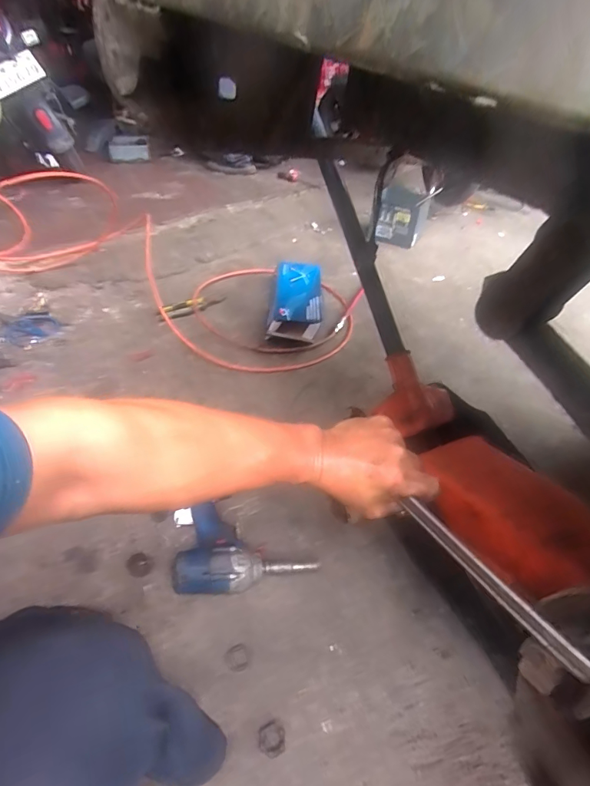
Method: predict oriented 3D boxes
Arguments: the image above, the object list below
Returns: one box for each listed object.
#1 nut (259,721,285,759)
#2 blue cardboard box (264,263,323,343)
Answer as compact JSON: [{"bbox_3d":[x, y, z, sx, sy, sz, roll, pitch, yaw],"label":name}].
[{"bbox_3d":[-0.026,0.394,0.498,0.030,0.011,0.031,2,41,-2],"label":"nut"},{"bbox_3d":[0.004,-0.254,1.191,0.135,0.075,0.347,3,40,0],"label":"blue cardboard box"}]

